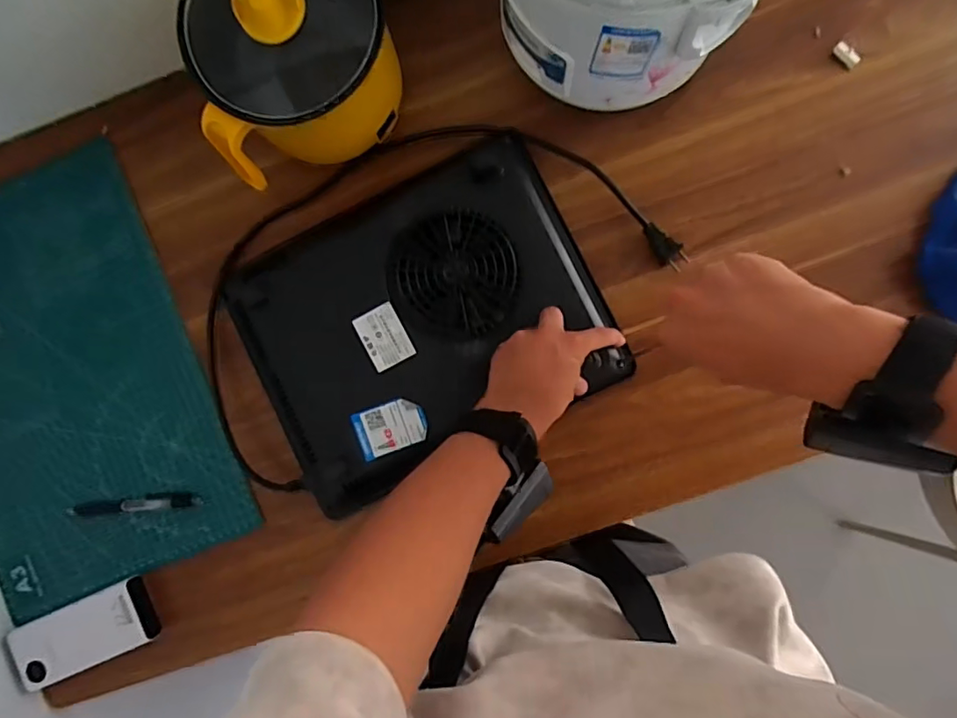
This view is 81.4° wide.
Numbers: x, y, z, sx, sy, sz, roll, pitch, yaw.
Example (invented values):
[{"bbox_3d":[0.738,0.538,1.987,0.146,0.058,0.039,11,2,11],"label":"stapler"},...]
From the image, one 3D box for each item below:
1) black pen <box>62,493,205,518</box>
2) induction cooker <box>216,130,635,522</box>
[{"bbox_3d":[-0.363,0.155,0.588,0.140,0.009,0.017,-7,88,4],"label":"black pen"},{"bbox_3d":[-0.055,-0.039,0.534,0.336,0.050,0.260,-27,87,3],"label":"induction cooker"}]

